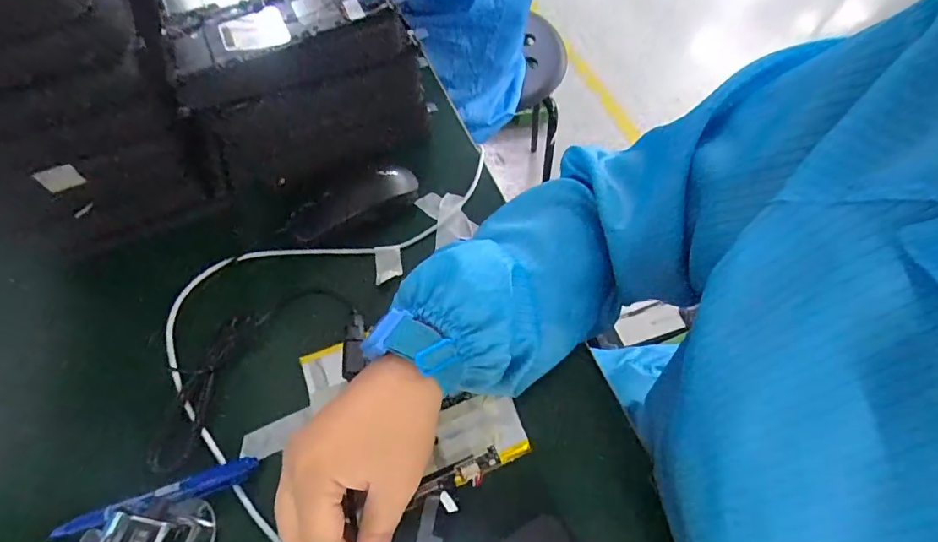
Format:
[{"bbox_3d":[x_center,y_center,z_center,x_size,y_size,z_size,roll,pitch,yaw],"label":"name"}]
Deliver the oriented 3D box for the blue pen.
[{"bbox_3d":[-0.199,0.147,0.307,0.125,0.012,0.014,-17,64,-8],"label":"blue pen"}]

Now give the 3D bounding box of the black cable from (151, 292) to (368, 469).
[{"bbox_3d":[-0.155,0.065,0.339,0.163,0.020,0.084,-24,66,-11],"label":"black cable"}]

